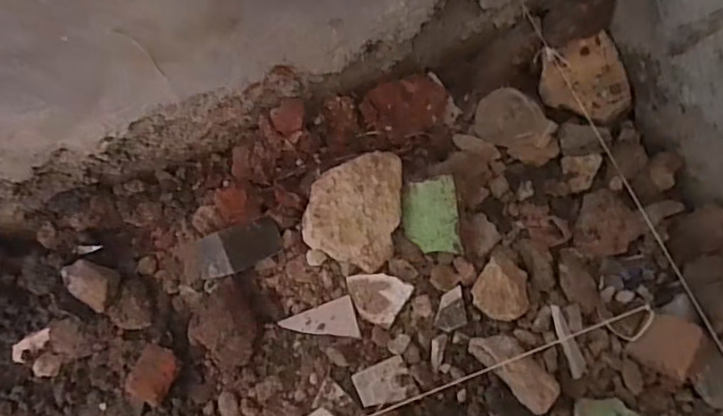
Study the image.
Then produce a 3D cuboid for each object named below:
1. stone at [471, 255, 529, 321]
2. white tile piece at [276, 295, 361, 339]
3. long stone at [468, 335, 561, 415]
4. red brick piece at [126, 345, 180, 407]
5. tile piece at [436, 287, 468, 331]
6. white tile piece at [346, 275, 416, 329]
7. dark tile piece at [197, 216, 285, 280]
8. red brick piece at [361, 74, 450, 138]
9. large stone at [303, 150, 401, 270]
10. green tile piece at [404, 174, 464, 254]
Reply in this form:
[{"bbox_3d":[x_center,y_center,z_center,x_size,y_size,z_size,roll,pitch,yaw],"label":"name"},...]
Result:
[{"bbox_3d":[0.147,0.085,0.547,0.053,0.024,0.056,28,78,10],"label":"stone"},{"bbox_3d":[-0.045,0.120,0.574,0.086,0.007,0.041,-7,74,15],"label":"white tile piece"},{"bbox_3d":[0.155,0.162,0.533,0.038,0.033,0.094,-44,77,-9],"label":"long stone"},{"bbox_3d":[-0.219,0.176,0.563,0.041,0.027,0.054,20,76,8],"label":"red brick piece"},{"bbox_3d":[0.098,0.108,0.565,0.030,0.006,0.047,14,75,7],"label":"tile piece"},{"bbox_3d":[0.015,0.094,0.572,0.063,0.006,0.054,31,78,11],"label":"white tile piece"},{"bbox_3d":[-0.138,0.046,0.604,0.086,0.069,0.056,-8,88,-27],"label":"dark tile piece"},{"bbox_3d":[0.052,-0.108,0.620,0.099,0.059,0.069,-9,74,0],"label":"red brick piece"},{"bbox_3d":[-0.006,-0.003,0.579,0.097,0.042,0.122,13,75,7],"label":"large stone"},{"bbox_3d":[0.075,0.009,0.571,0.067,0.004,0.079,-4,97,39],"label":"green tile piece"}]

